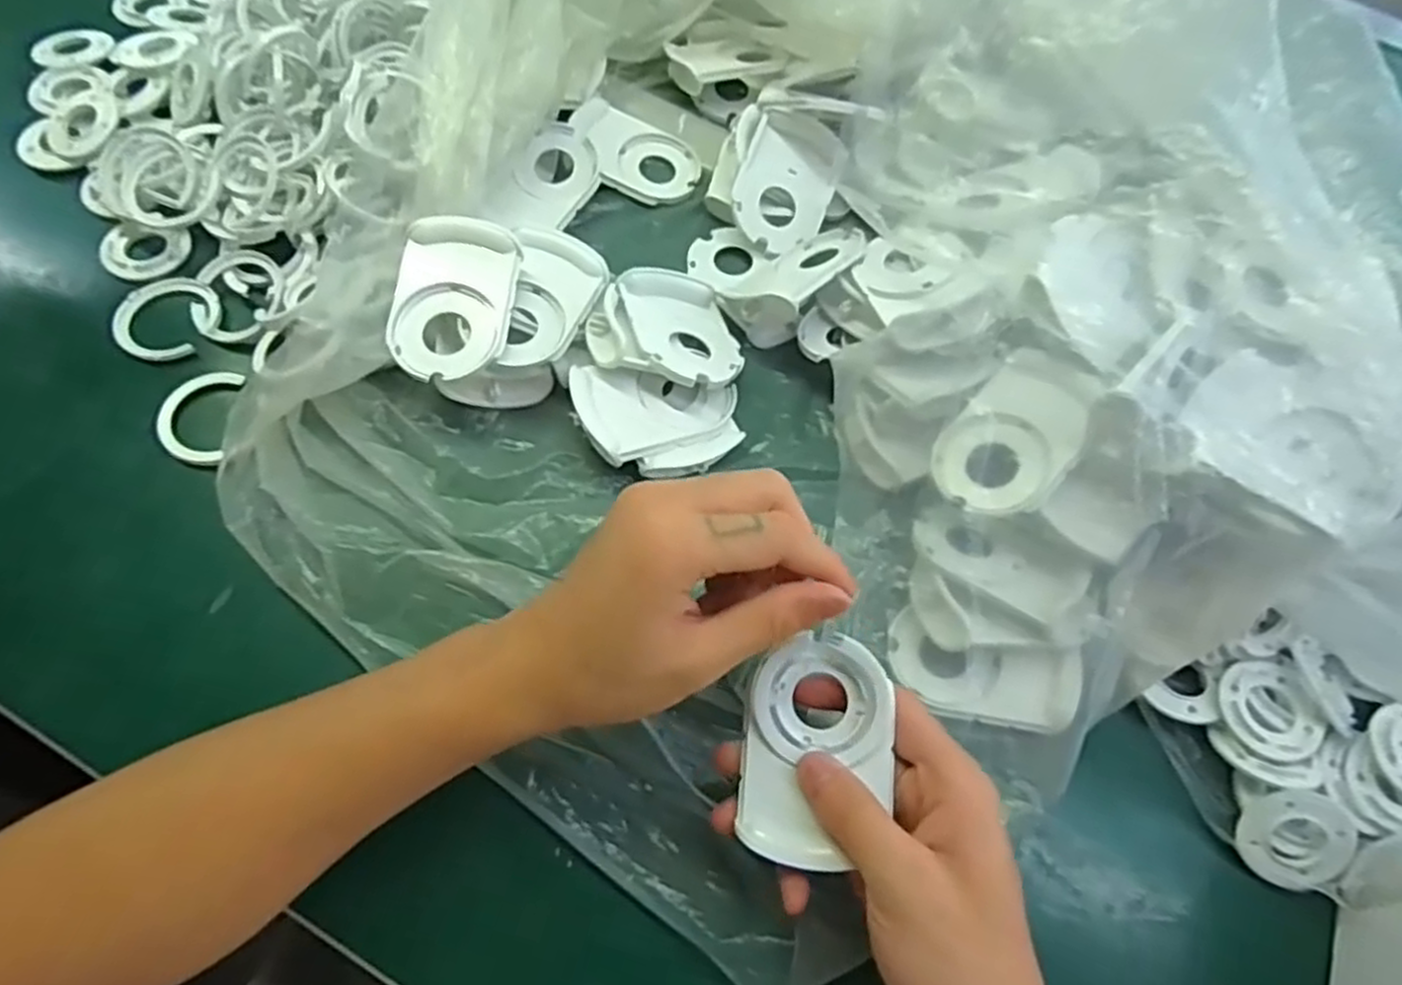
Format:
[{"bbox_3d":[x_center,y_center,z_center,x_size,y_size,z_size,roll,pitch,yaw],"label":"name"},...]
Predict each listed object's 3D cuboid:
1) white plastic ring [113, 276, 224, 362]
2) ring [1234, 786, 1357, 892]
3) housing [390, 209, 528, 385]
[{"bbox_3d":[-0.284,-0.095,0.408,0.054,0.006,0.052,1,66,-2],"label":"white plastic ring"},{"bbox_3d":[0.255,0.149,0.334,0.037,0.012,0.042,33,92,11],"label":"ring"},{"bbox_3d":[-0.122,-0.094,0.381,0.057,0.029,0.079,8,66,1],"label":"housing"}]

